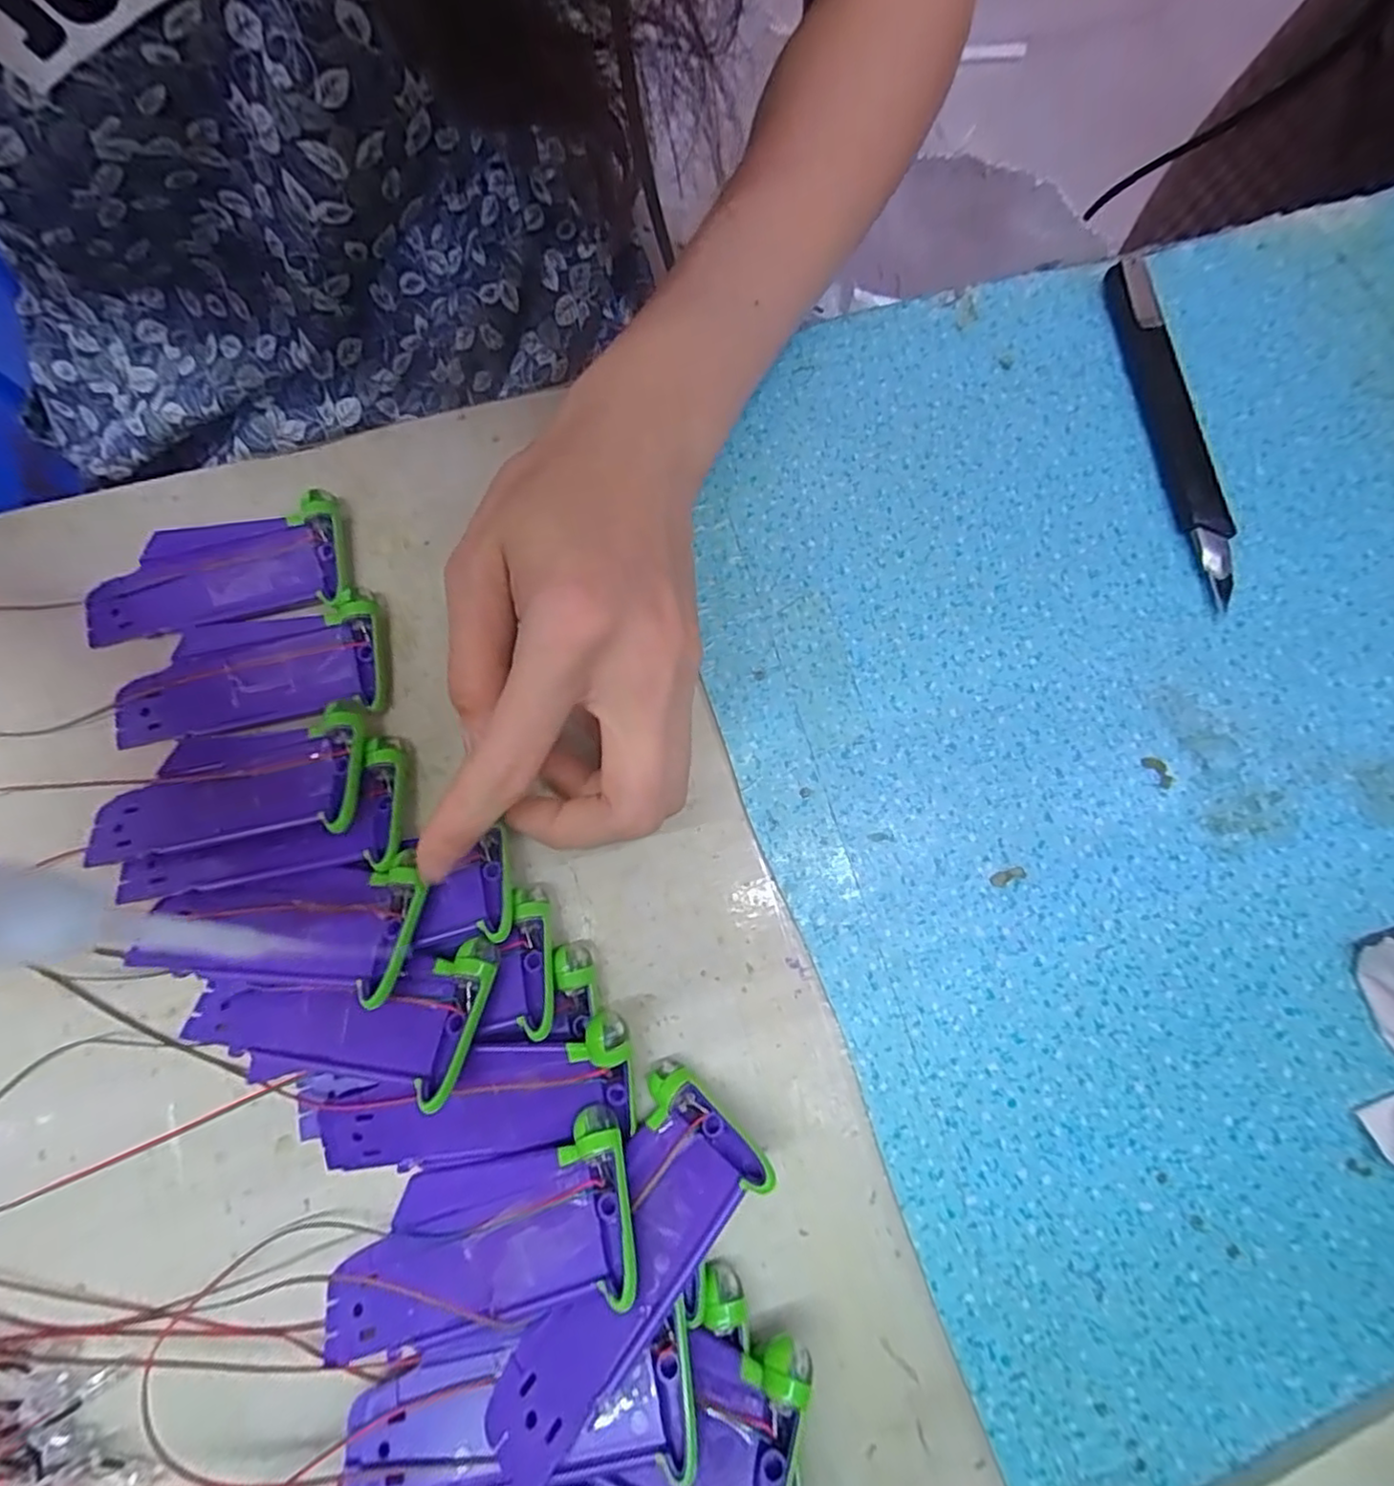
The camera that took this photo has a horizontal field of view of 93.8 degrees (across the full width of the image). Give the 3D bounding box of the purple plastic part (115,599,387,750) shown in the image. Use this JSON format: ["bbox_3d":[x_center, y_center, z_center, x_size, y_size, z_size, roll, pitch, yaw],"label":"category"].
[{"bbox_3d":[-0.151,-0.025,0.222,0.087,0.008,0.038,-7,76,-2],"label":"purple plastic part"}]

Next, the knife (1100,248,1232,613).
[{"bbox_3d":[0.182,-0.122,0.249,0.015,0.012,0.144,-6,76,-2],"label":"knife"}]

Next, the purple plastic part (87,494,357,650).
[{"bbox_3d":[-0.171,-0.061,0.230,0.091,0.009,0.039,-10,76,-3],"label":"purple plastic part"}]

